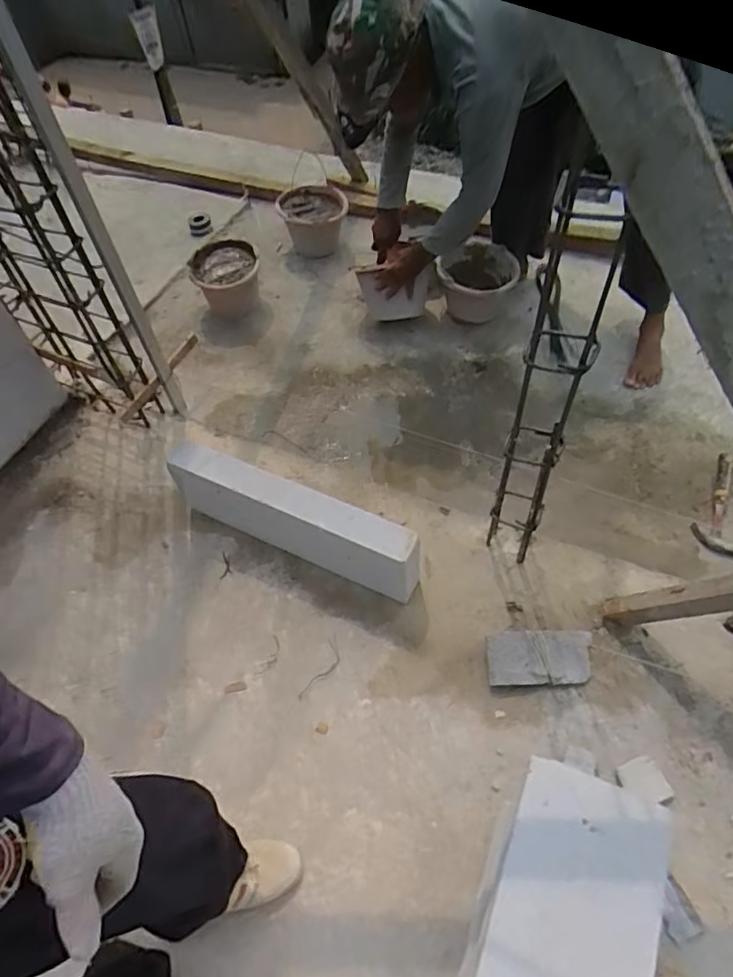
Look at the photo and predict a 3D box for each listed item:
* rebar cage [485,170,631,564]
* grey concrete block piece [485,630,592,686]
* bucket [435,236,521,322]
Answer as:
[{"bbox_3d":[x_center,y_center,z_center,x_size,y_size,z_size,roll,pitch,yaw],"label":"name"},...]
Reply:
[{"bbox_3d":[0.301,-0.104,0.975,0.095,0.803,0.094,12,56,13],"label":"rebar cage"},{"bbox_3d":[0.348,0.336,1.120,0.215,0.056,0.104,-2,54,4],"label":"grey concrete block piece"},{"bbox_3d":[0.331,-0.625,1.683,0.223,0.179,0.226,-2,54,3],"label":"bucket"}]

